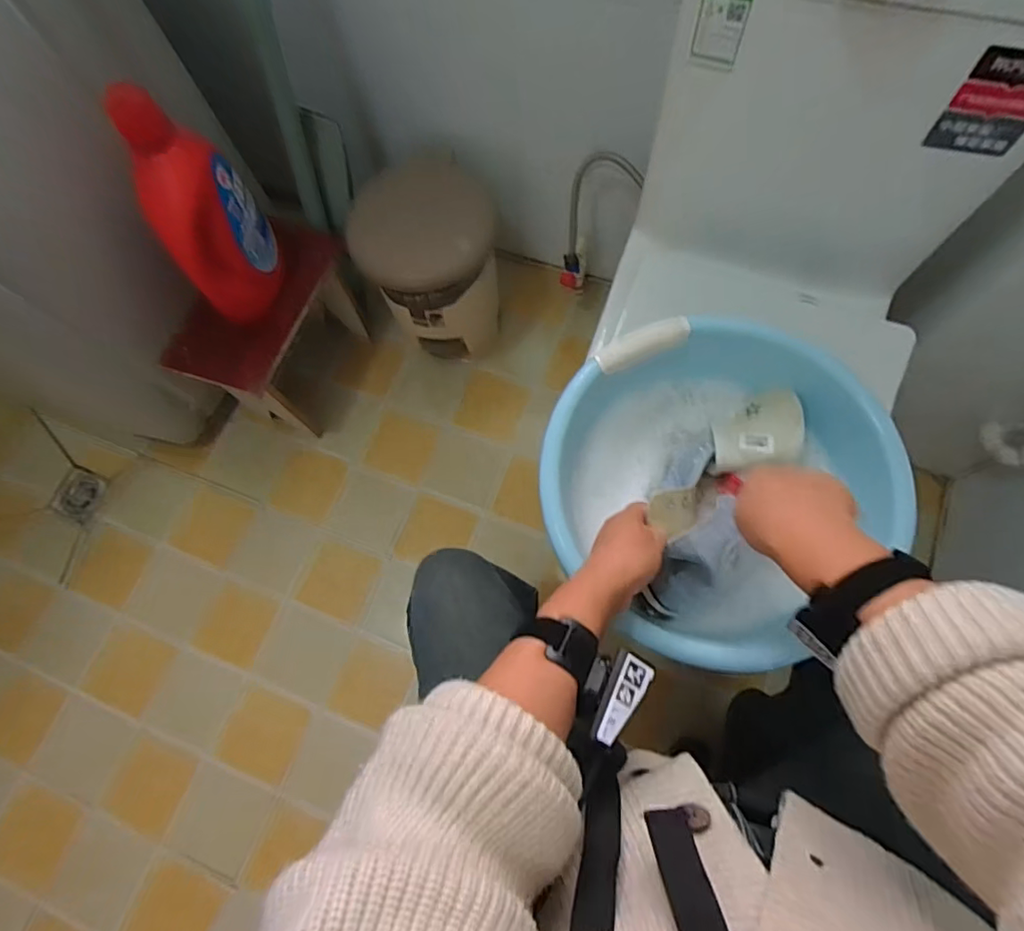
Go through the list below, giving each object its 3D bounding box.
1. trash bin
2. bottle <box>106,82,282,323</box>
[{"bbox_3d":[-0.167,-0.384,1.120,0.262,0.347,0.276,-1,71,2],"label":"trash bin"},{"bbox_3d":[-0.461,-0.380,0.814,0.097,0.334,0.166,-7,71,0],"label":"bottle"}]

